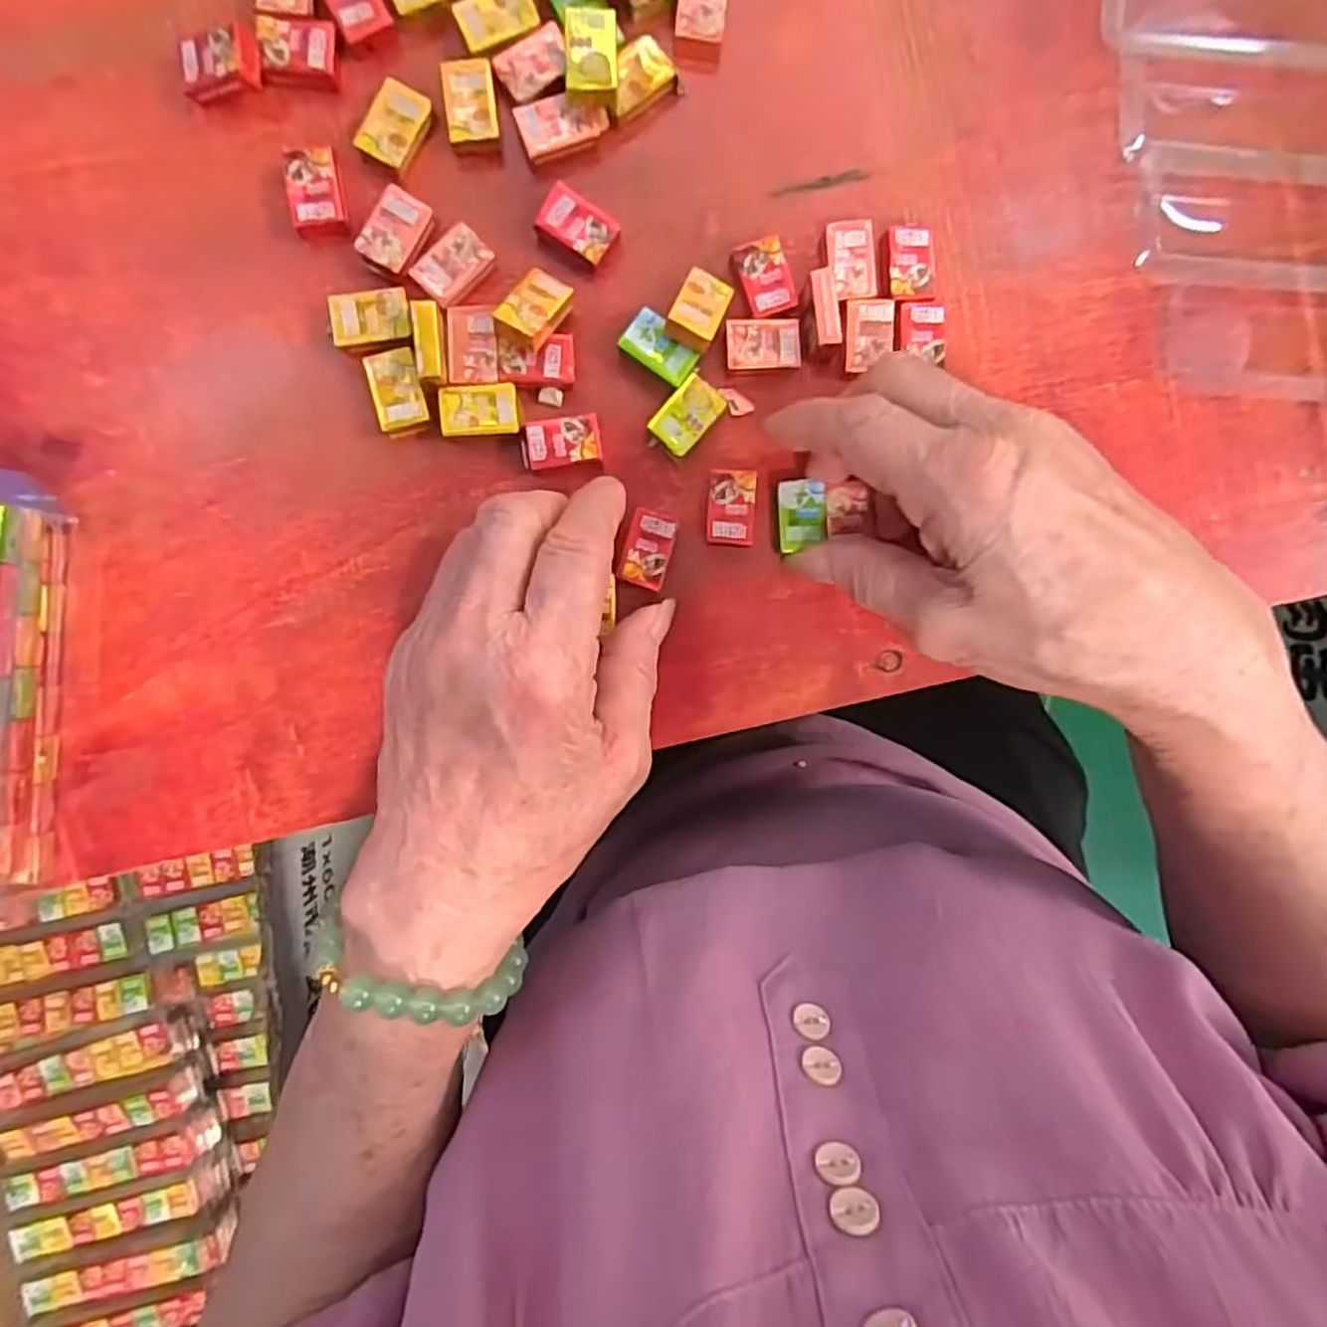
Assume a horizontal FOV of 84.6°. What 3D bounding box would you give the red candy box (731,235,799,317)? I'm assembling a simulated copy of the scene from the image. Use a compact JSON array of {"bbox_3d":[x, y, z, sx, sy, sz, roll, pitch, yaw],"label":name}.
[{"bbox_3d":[0.035,-0.133,0.253,0.017,0.008,0.025,-21,95,-1],"label":"red candy box"}]

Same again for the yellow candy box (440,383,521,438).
[{"bbox_3d":[-0.062,-0.086,0.248,0.026,0.005,0.017,-4,94,-2],"label":"yellow candy box"}]

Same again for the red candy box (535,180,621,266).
[{"bbox_3d":[-0.029,-0.148,0.249,0.025,0.008,0.019,31,92,-4],"label":"red candy box"}]

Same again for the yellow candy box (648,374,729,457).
[{"bbox_3d":[0.008,-0.086,0.254,0.016,0.007,0.025,42,91,-5],"label":"yellow candy box"}]

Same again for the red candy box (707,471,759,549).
[{"bbox_3d":[0.024,-0.054,0.256,0.016,0.008,0.026,2,94,-3],"label":"red candy box"}]

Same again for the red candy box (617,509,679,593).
[{"bbox_3d":[-0.005,-0.040,0.255,0.016,0.007,0.026,16,93,-4],"label":"red candy box"}]

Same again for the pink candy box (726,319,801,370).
[{"bbox_3d":[0.035,-0.110,0.254,0.025,0.007,0.017,-4,94,-2],"label":"pink candy box"}]

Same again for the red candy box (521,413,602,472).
[{"bbox_3d":[-0.035,-0.076,0.251,0.027,0.007,0.017,-11,94,-2],"label":"red candy box"}]

